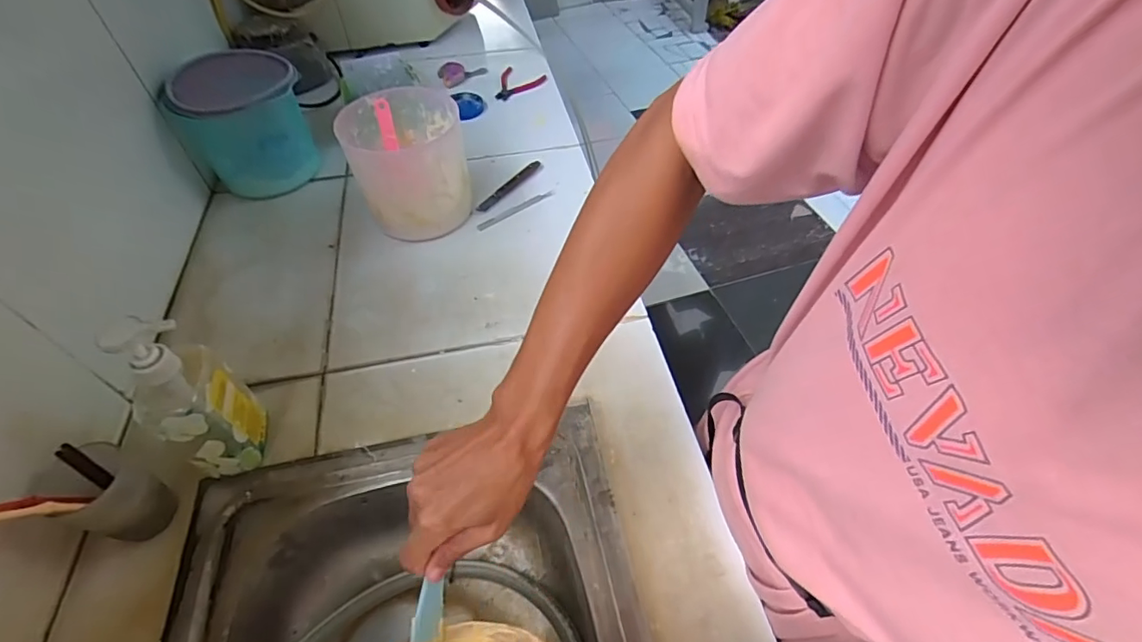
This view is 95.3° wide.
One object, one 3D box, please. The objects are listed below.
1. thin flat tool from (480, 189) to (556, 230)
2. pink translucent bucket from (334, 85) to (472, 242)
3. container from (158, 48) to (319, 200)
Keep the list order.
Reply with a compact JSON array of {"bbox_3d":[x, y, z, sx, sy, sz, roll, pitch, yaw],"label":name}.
[{"bbox_3d":[-0.083,-0.172,0.800,0.140,0.005,0.012,-33,57,-22],"label":"thin flat tool"},{"bbox_3d":[-0.231,-0.227,0.753,0.154,0.150,0.169,-1,51,1],"label":"pink translucent bucket"},{"bbox_3d":[-0.487,-0.296,0.799,0.176,0.175,0.168,-1,51,1],"label":"container"}]

